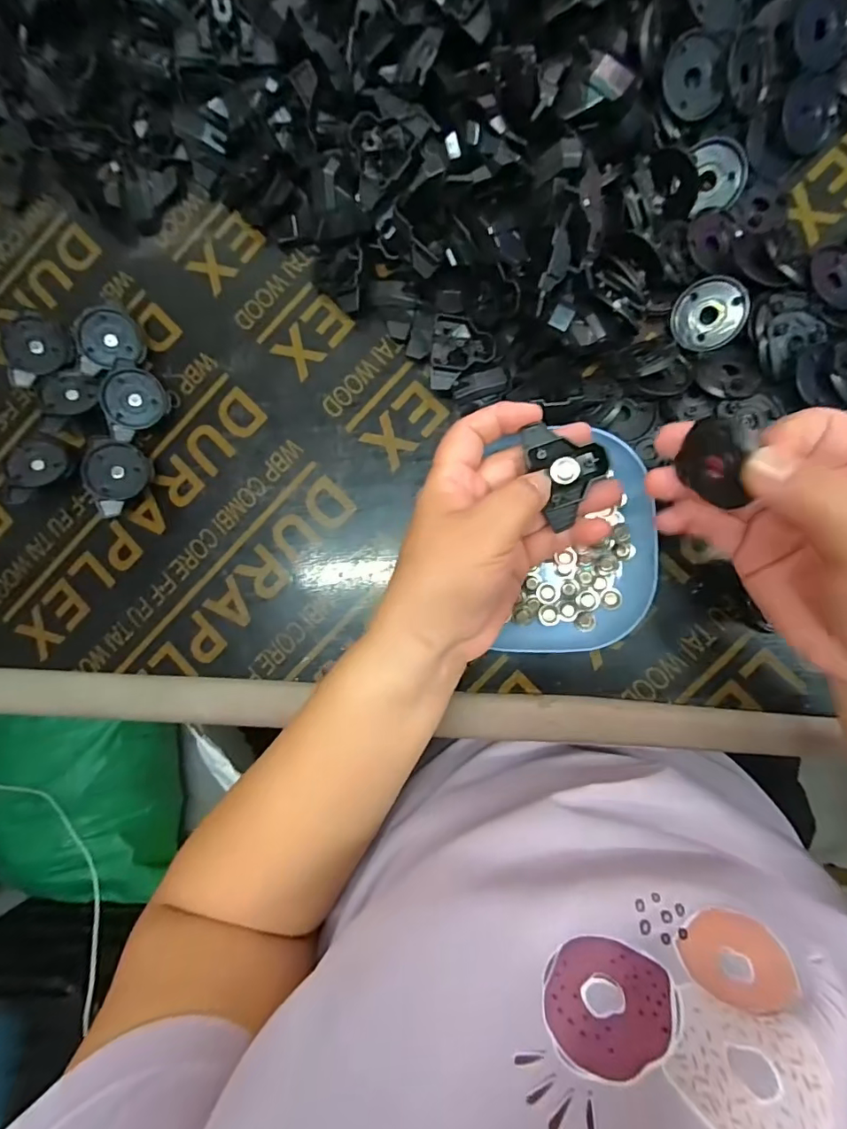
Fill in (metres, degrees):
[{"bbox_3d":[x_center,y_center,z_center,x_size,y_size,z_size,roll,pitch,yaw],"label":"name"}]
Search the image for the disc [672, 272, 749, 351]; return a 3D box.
[{"bbox_3d":[0.184,-0.161,0.326,0.043,0.006,0.043,4,99,25],"label":"disc"}]

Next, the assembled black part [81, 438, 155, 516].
[{"bbox_3d":[-0.228,-0.065,0.378,0.043,0.024,0.056,3,89,8],"label":"assembled black part"}]

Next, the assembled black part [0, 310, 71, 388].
[{"bbox_3d":[-0.302,-0.165,0.389,0.041,0.015,0.053,36,86,-34],"label":"assembled black part"}]

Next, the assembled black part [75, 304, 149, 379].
[{"bbox_3d":[-0.236,-0.170,0.379,0.048,0.017,0.048,-2,97,-15],"label":"assembled black part"}]

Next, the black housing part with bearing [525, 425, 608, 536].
[{"bbox_3d":[0.082,-0.053,0.280,0.038,0.012,0.055,-20,86,7],"label":"black housing part with bearing"}]

